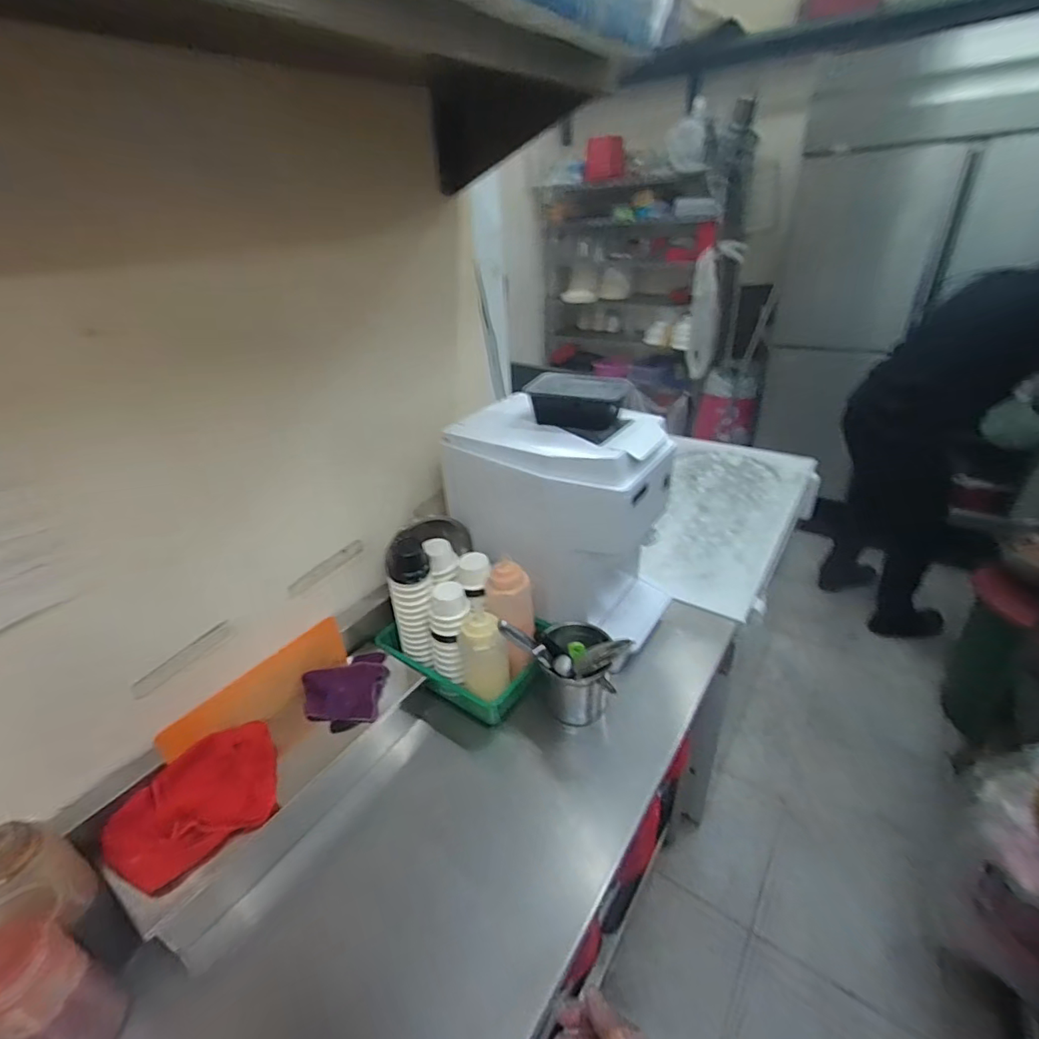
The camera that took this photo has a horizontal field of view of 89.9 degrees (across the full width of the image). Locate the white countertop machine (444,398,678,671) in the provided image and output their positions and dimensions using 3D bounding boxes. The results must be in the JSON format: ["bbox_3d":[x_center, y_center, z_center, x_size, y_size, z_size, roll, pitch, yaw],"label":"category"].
[{"bbox_3d":[0.088,0.004,1.065,0.386,0.427,0.249,18,37,30],"label":"white countertop machine"}]

